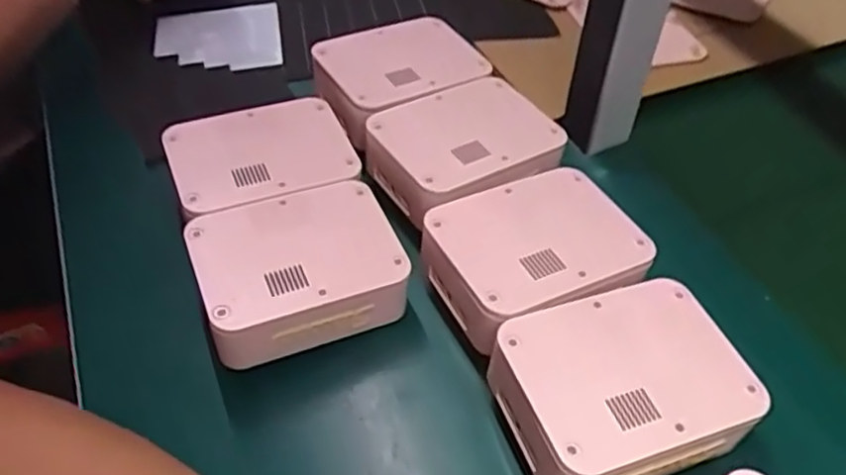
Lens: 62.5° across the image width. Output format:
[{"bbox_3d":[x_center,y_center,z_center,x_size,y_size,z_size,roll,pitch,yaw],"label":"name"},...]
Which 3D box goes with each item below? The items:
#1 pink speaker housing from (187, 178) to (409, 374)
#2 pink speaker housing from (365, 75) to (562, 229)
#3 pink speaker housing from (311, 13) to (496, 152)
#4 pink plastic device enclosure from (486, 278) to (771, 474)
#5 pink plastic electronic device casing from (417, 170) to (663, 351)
[{"bbox_3d":[-0.083,0.019,0.462,0.131,0.042,0.105,-17,51,-15],"label":"pink speaker housing"},{"bbox_3d":[0.032,-0.066,0.522,0.135,0.040,0.108,-23,52,-19],"label":"pink speaker housing"},{"bbox_3d":[-0.021,-0.135,0.591,0.139,0.045,0.113,-23,52,-19],"label":"pink speaker housing"},{"bbox_3d":[0.113,0.083,0.394,0.128,0.041,0.102,-17,50,-15],"label":"pink plastic device enclosure"},{"bbox_3d":[0.073,0.009,0.458,0.130,0.039,0.105,-22,52,-18],"label":"pink plastic electronic device casing"}]

